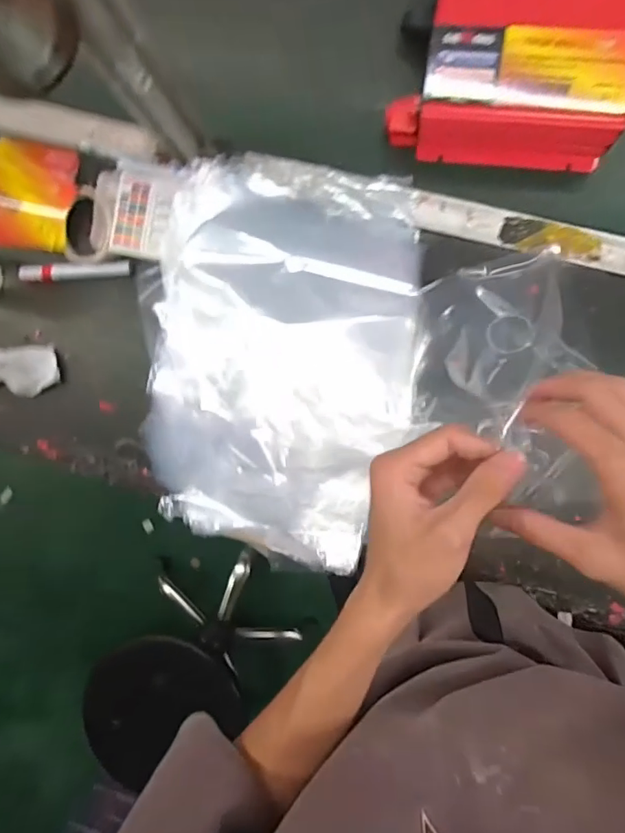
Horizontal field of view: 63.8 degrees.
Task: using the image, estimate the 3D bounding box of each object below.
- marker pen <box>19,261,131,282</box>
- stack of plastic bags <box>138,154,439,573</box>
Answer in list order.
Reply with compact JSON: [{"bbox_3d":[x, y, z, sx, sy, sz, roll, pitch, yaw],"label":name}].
[{"bbox_3d":[-0.295,-0.181,0.620,0.143,0.016,0.017,-1,92,6],"label":"marker pen"},{"bbox_3d":[-0.031,-0.063,0.585,0.310,0.059,0.467,0,92,6],"label":"stack of plastic bags"}]

